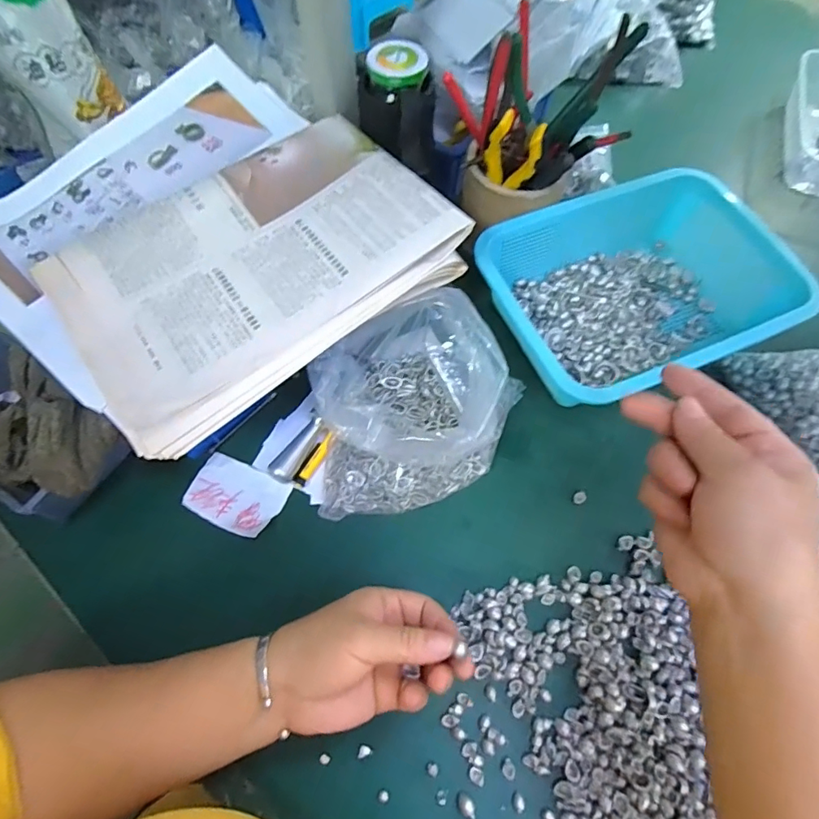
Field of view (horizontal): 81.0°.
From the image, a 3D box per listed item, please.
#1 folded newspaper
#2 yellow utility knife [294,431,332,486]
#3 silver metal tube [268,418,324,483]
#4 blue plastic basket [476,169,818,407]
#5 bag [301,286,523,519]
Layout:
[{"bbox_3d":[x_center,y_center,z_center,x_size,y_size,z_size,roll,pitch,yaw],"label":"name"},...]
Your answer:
[{"bbox_3d":[-0.120,-0.113,0.369,0.278,0.026,0.197,-38,72,-12],"label":"folded newspaper"},{"bbox_3d":[-0.080,0.042,0.408,0.011,0.007,0.050,30,67,13],"label":"yellow utility knife"},{"bbox_3d":[-0.093,0.034,0.403,0.019,0.018,0.061,26,66,11],"label":"silver metal tube"},{"bbox_3d":[0.211,-0.110,0.452,0.269,0.074,0.193,-21,66,-11],"label":"blue plastic basket"},{"bbox_3d":[0.001,0.003,0.384,0.142,0.091,0.189,31,67,13],"label":"bag"}]

